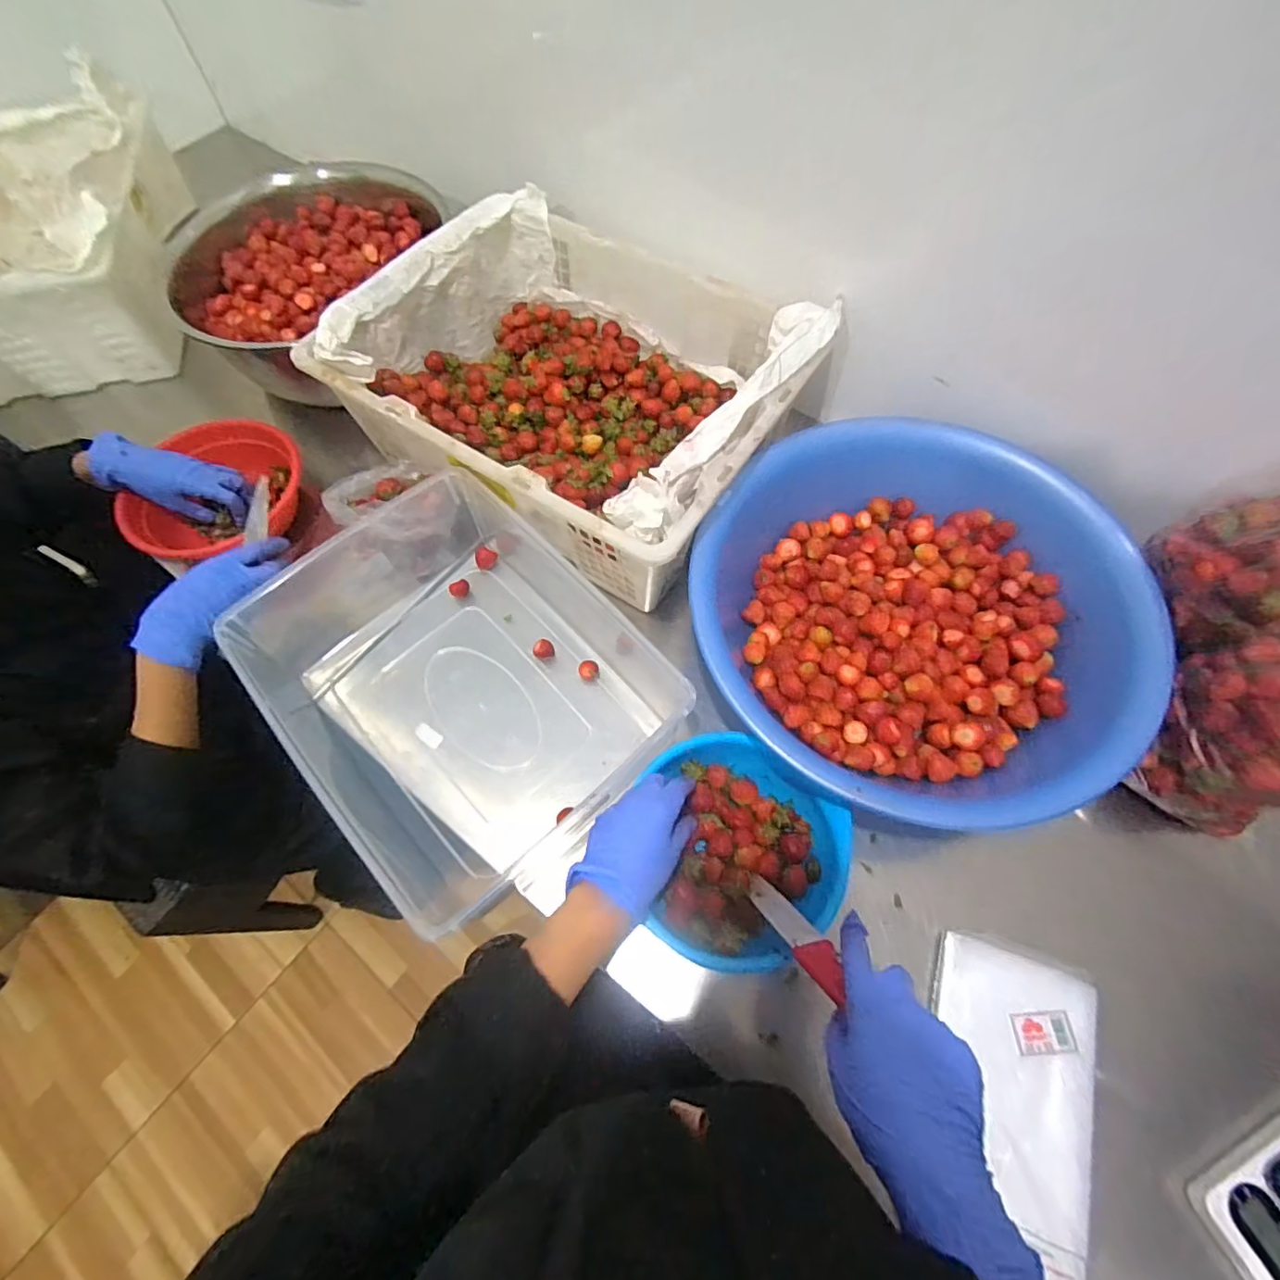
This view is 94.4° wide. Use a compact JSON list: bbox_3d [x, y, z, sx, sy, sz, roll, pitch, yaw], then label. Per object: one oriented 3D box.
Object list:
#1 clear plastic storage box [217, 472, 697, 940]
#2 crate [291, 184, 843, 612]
[{"bbox_3d":[-0.193,0.021,0.604,0.336,0.141,0.413,-39,69,-16],"label":"clear plastic storage box"},{"bbox_3d":[-0.077,-0.286,0.683,0.474,0.144,0.359,29,69,15],"label":"crate"}]

